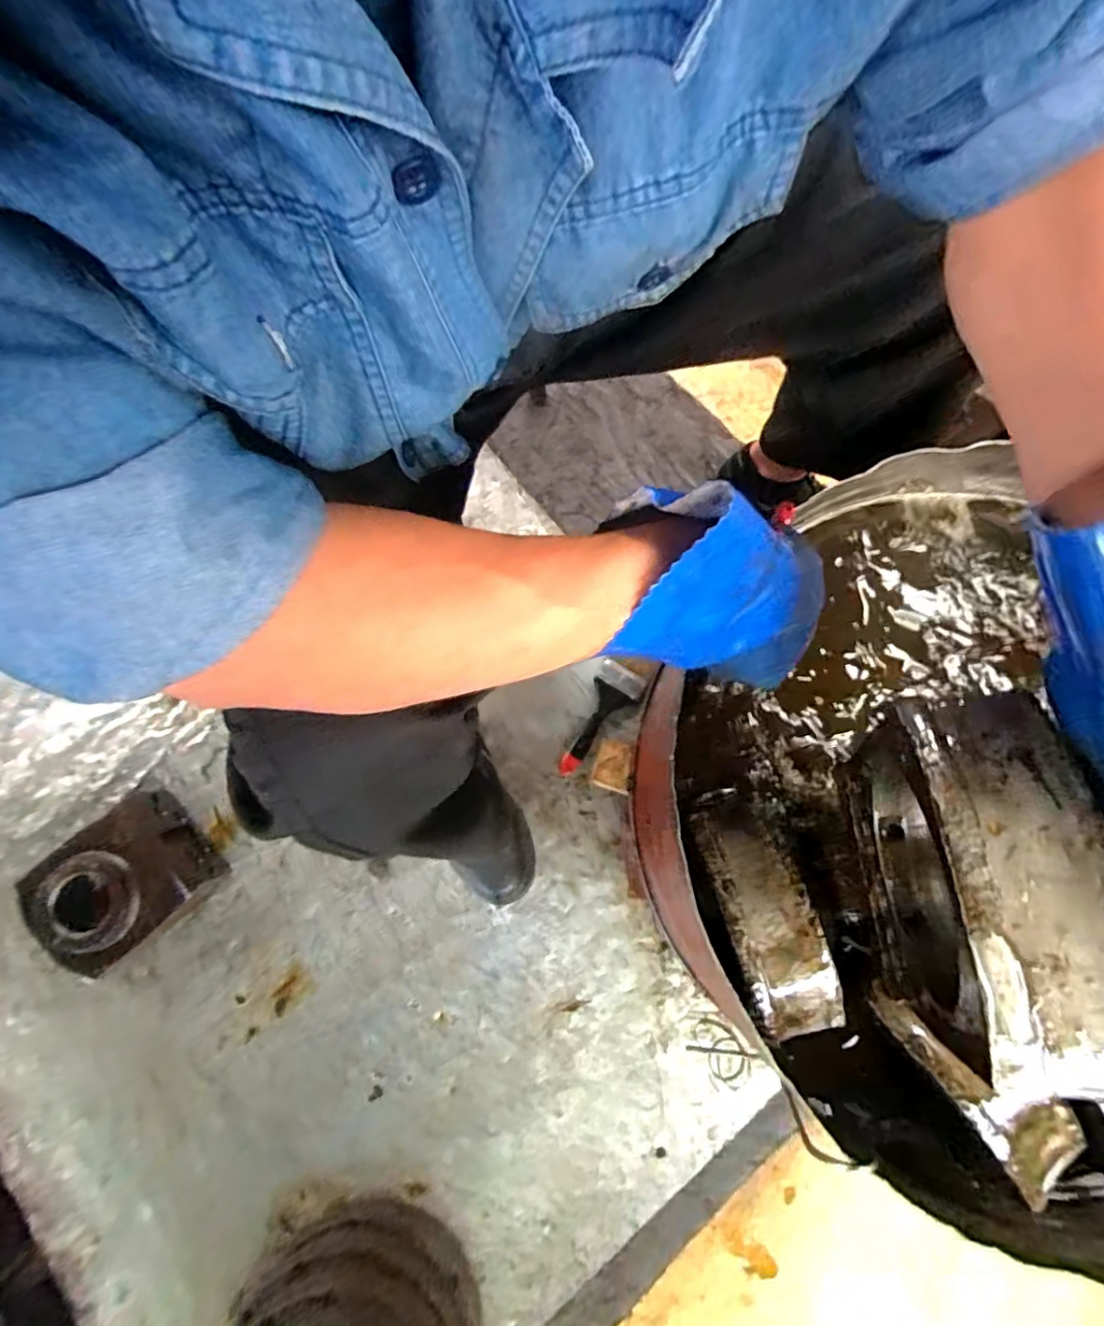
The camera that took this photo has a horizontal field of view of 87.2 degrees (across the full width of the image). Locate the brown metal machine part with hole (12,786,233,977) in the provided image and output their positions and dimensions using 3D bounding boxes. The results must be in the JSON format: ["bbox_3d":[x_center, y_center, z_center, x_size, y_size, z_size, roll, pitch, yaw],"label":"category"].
[{"bbox_3d":[-0.582,0.290,0.773,0.209,0.068,0.184,-39,81,-8],"label":"brown metal machine part with hole"}]

